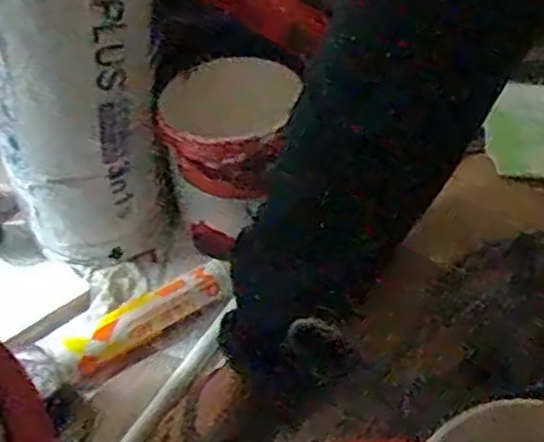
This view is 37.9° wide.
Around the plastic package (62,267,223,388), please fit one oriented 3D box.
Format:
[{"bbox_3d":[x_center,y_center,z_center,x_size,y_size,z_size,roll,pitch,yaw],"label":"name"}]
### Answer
[{"bbox_3d":[-0.145,0.107,0.895,0.202,0.038,0.074,-33,48,-27],"label":"plastic package"}]

